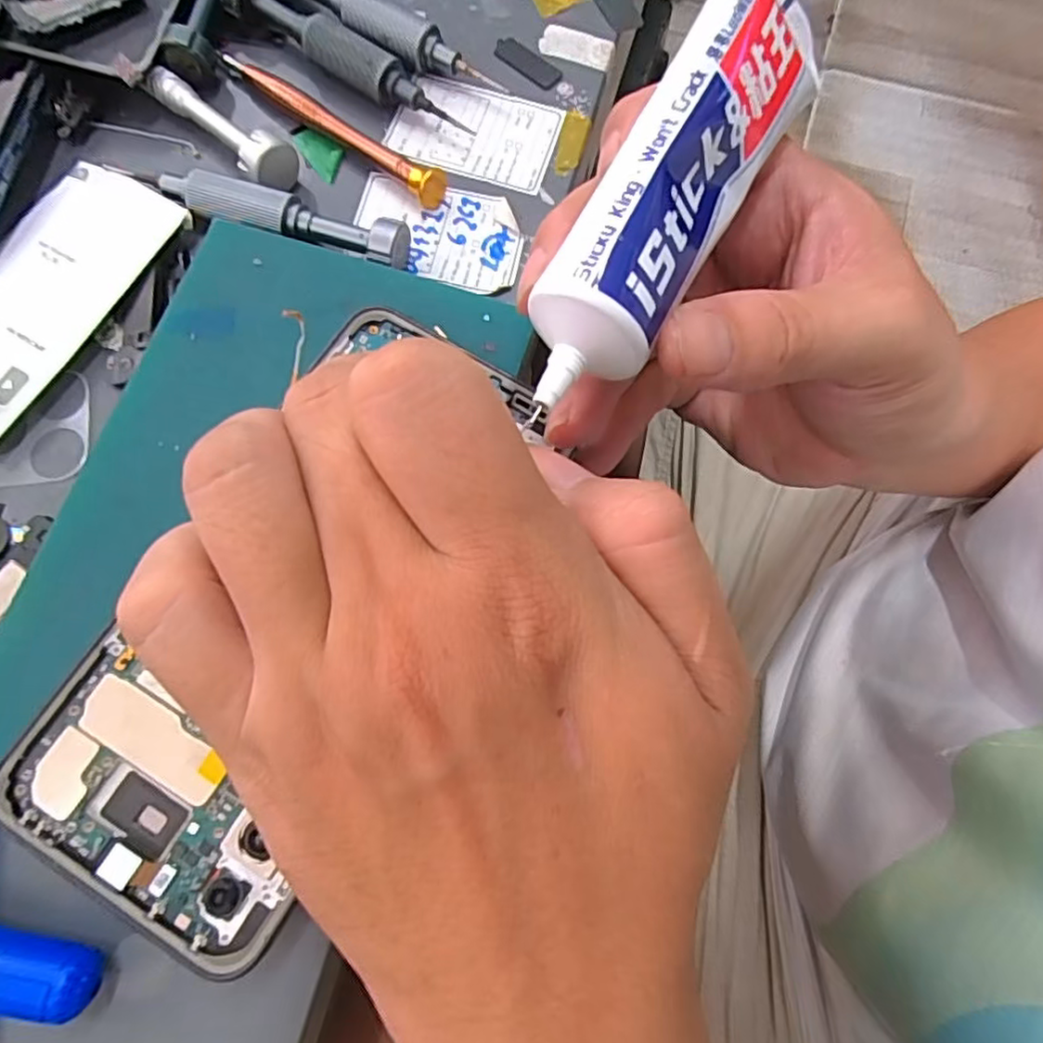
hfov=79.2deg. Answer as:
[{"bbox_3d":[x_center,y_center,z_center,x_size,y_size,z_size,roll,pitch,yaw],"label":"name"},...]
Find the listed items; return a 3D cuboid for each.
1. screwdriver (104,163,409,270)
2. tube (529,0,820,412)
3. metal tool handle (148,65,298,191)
[{"bbox_3d":[-0.086,-0.103,0.210,0.101,0.013,0.014,16,74,3],"label":"screwdriver"},{"bbox_3d":[0.041,-0.087,0.147,0.030,0.020,0.116,27,77,6],"label":"tube"},{"bbox_3d":[-0.104,-0.136,0.218,0.070,0.014,0.017,37,76,9],"label":"metal tool handle"}]

